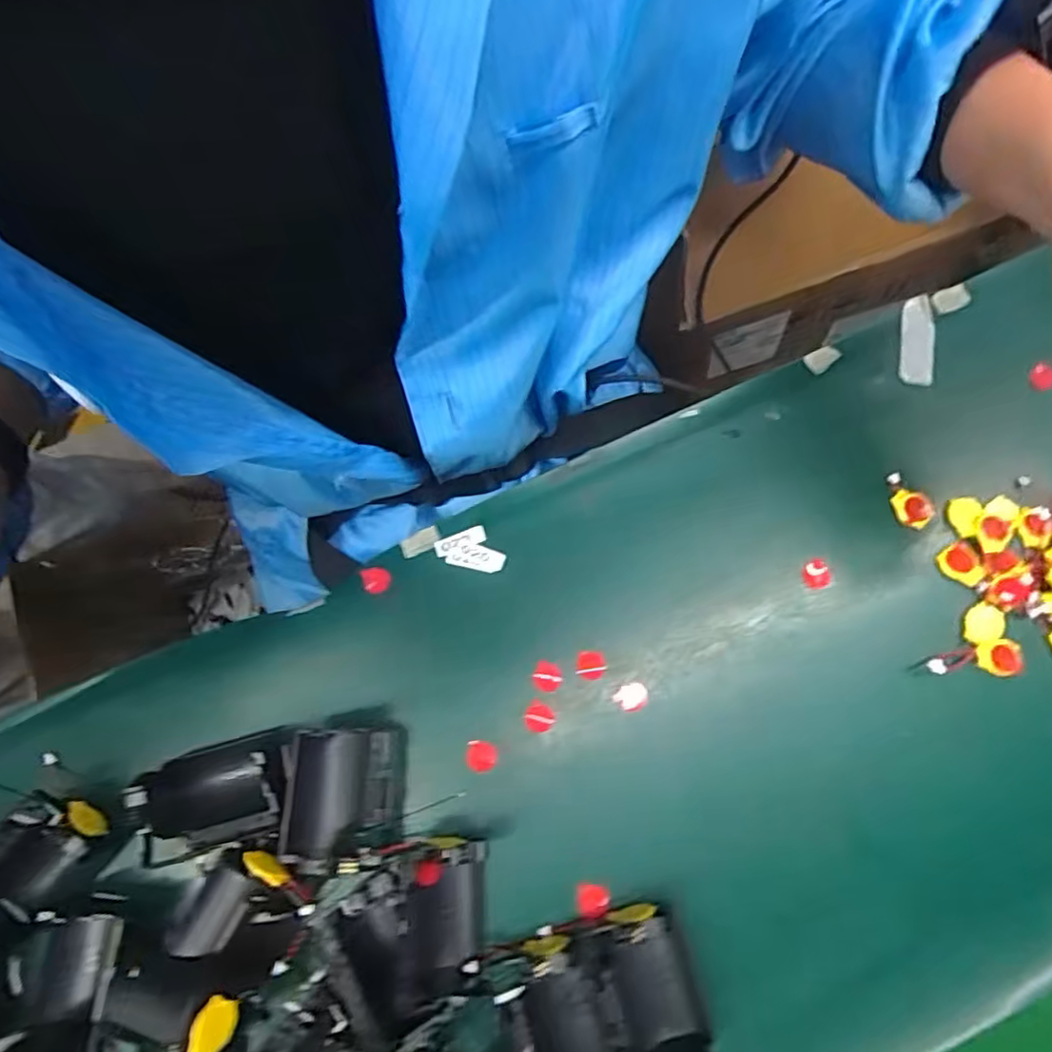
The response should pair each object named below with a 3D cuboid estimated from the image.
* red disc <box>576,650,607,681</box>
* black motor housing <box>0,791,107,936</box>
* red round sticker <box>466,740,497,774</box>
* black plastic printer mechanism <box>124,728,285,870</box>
[{"bbox_3d":[0.038,0.082,0.379,0.016,0.004,0.017,0,78,0],"label":"red disc"},{"bbox_3d":[-0.267,0.180,0.347,0.040,0.042,0.076,43,81,11],"label":"black motor housing"},{"bbox_3d":[-0.025,0.131,0.367,0.017,0.004,0.017,0,76,2],"label":"red round sticker"},{"bbox_3d":[-0.169,0.146,0.350,0.074,0.039,0.051,-17,76,-2],"label":"black plastic printer mechanism"}]

